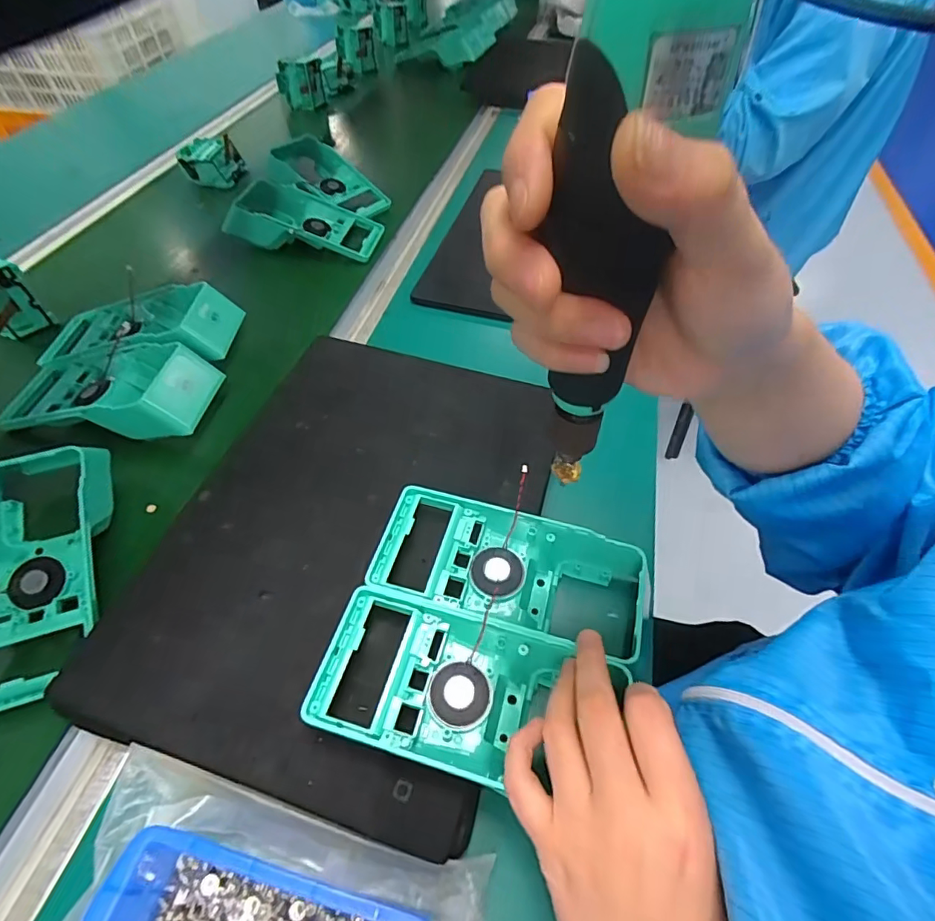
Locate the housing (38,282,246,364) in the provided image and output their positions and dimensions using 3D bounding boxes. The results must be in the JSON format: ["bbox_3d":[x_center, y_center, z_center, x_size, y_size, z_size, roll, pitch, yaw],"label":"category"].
[{"bbox_3d":[-0.333,-0.137,0.504,0.198,0.038,0.088,2,50,7],"label":"housing"}]

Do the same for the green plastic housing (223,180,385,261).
[{"bbox_3d":[-0.203,-0.301,0.645,0.172,0.069,0.094,12,53,8],"label":"green plastic housing"}]

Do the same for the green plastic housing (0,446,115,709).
[{"bbox_3d":[-0.303,0.063,0.348,0.084,0.049,0.181,-14,54,-12],"label":"green plastic housing"}]

